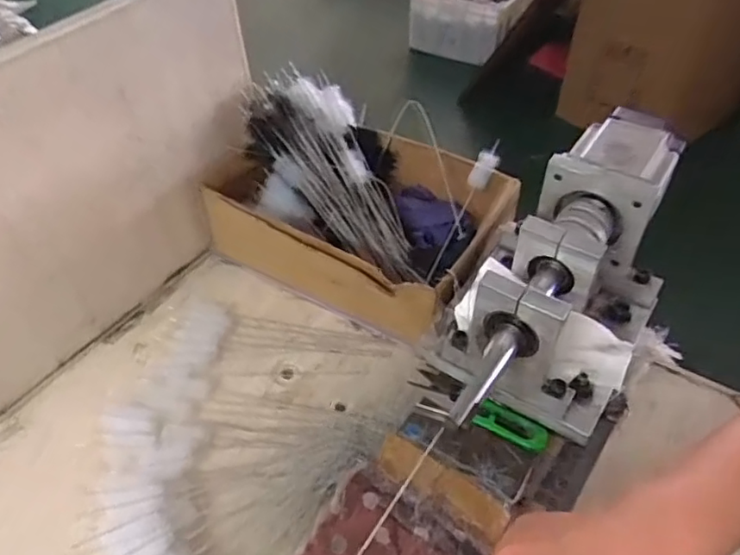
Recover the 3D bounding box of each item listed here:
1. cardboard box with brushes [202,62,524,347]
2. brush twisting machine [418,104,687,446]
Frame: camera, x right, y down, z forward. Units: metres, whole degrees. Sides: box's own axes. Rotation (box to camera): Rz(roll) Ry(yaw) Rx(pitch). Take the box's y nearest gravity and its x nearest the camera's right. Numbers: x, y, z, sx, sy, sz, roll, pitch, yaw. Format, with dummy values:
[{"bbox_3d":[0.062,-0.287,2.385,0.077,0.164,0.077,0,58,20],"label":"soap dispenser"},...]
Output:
[{"bbox_3d":[-0.011,-0.079,0.633,0.289,0.130,0.197,26,51,22],"label":"cardboard box with brushes"},{"bbox_3d":[0.156,-0.009,0.485,0.139,0.117,0.293,25,50,23],"label":"brush twisting machine"}]

